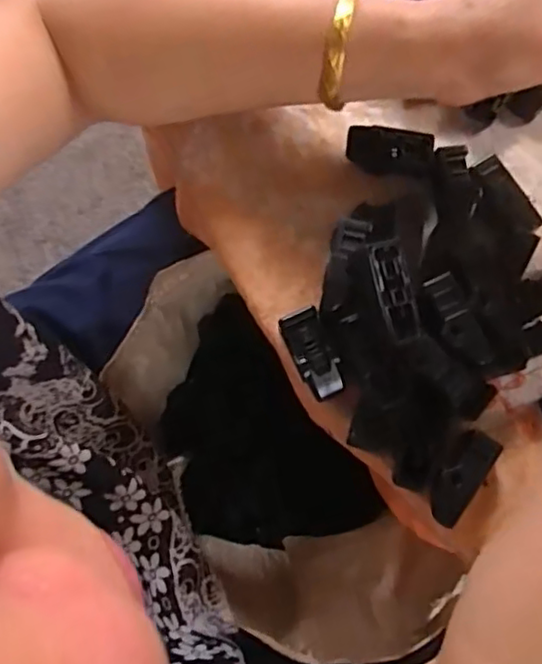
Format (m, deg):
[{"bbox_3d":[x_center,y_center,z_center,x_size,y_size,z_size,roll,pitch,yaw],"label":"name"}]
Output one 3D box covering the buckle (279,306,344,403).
[{"bbox_3d":[0.023,0.013,0.334,0.021,0.011,0.051,-25,97,-4],"label":"buckle"}]

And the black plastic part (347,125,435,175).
[{"bbox_3d":[0.068,-0.104,0.356,0.047,0.015,0.025,9,114,3],"label":"black plastic part"}]

